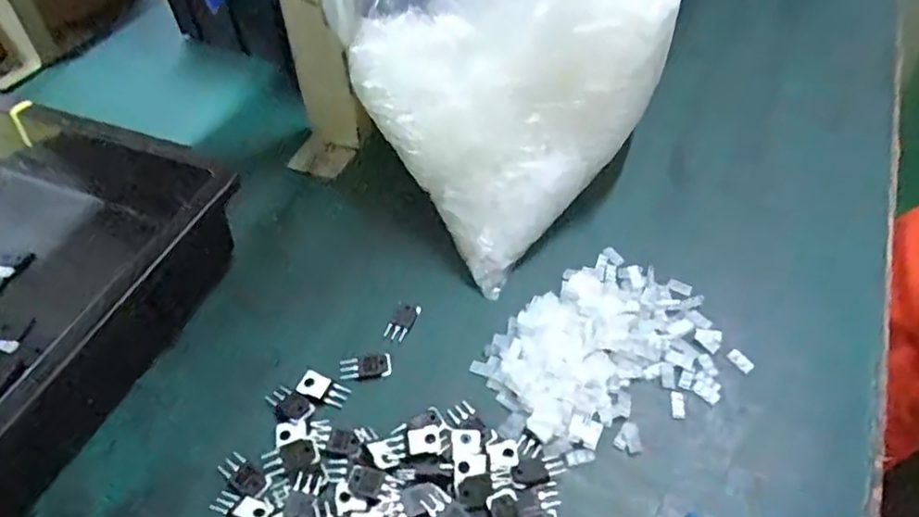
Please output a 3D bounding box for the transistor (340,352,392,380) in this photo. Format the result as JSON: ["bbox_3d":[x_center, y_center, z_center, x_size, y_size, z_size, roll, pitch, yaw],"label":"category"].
[{"bbox_3d":[-0.058,0.067,0.405,0.030,0.004,0.015,-7,49,-4],"label":"transistor"}]

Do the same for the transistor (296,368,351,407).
[{"bbox_3d":[-0.082,0.078,0.394,0.032,0.004,0.016,18,52,17],"label":"transistor"}]

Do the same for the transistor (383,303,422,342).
[{"bbox_3d":[-0.037,0.041,0.427,0.015,0.004,0.029,16,51,16],"label":"transistor"}]

